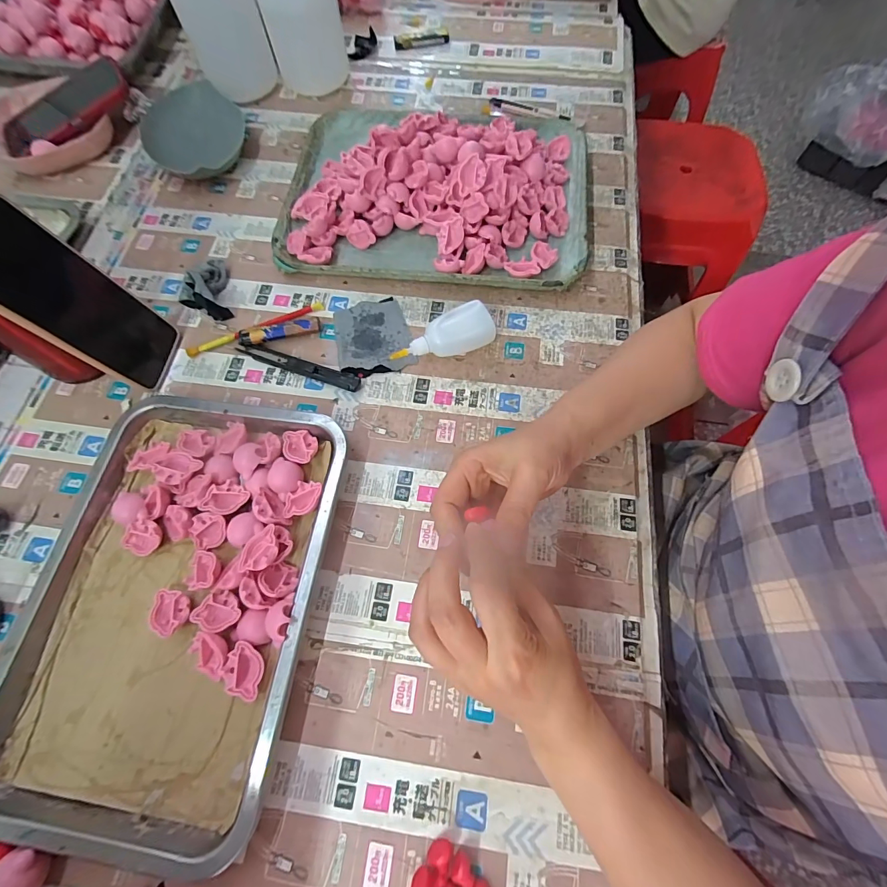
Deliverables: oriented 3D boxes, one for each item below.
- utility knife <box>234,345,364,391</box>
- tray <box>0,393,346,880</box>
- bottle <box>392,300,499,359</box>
[{"bbox_3d":[-0.145,-0.077,0.408,0.132,0.010,0.015,19,70,9],"label":"utility knife"},{"bbox_3d":[-0.210,0.111,0.318,0.220,0.030,0.308,6,68,4],"label":"tray"},{"bbox_3d":[-0.001,-0.102,0.405,0.098,0.028,0.043,-23,69,-8],"label":"bottle"}]

